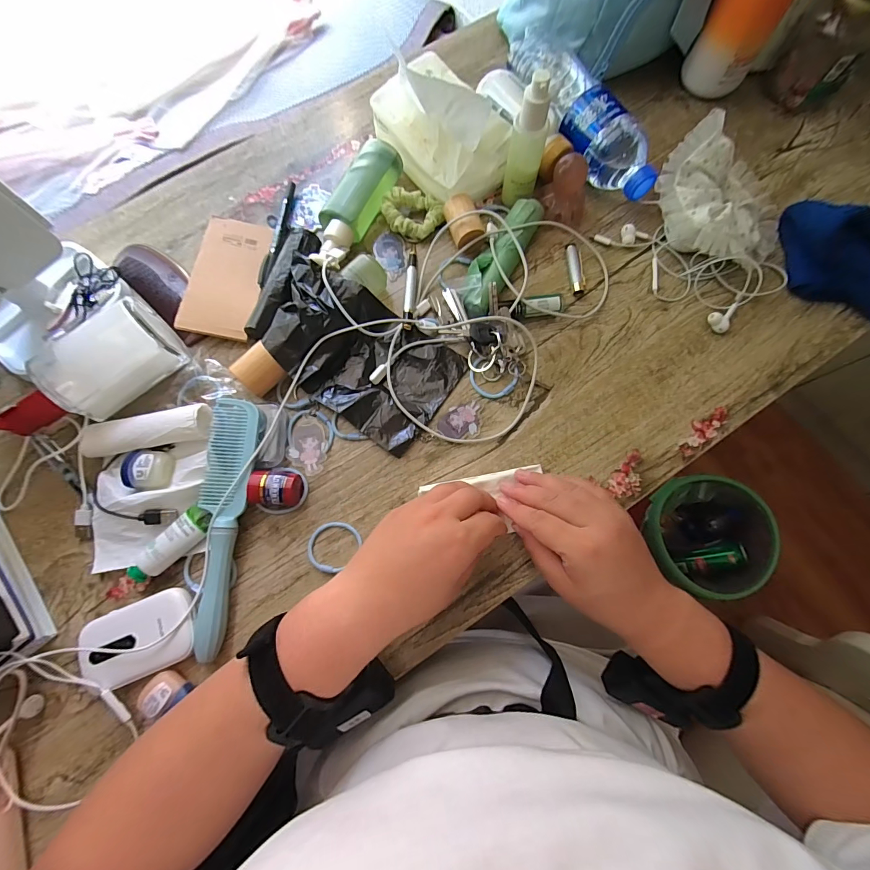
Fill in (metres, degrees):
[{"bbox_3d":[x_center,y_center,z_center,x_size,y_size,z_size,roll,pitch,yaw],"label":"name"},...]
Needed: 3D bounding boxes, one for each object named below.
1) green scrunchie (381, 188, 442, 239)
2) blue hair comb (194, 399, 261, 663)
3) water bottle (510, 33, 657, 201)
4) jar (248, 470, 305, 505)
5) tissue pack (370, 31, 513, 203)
[{"bbox_3d":[-0.024,-0.245,0.438,0.064,0.028,0.053,-13,75,0],"label":"green scrunchie"},{"bbox_3d":[-0.189,0.074,0.346,0.044,0.024,0.216,2,73,3],"label":"blue hair comb"},{"bbox_3d":[0.166,-0.352,0.446,0.071,0.066,0.232,-28,76,-4],"label":"water bottle"},{"bbox_3d":[-0.146,0.049,0.359,0.042,0.030,0.030,7,76,5],"label":"jar"},{"bbox_3d":[0.007,-0.335,0.422,0.101,0.081,0.154,-37,76,-7],"label":"tissue pack"}]

